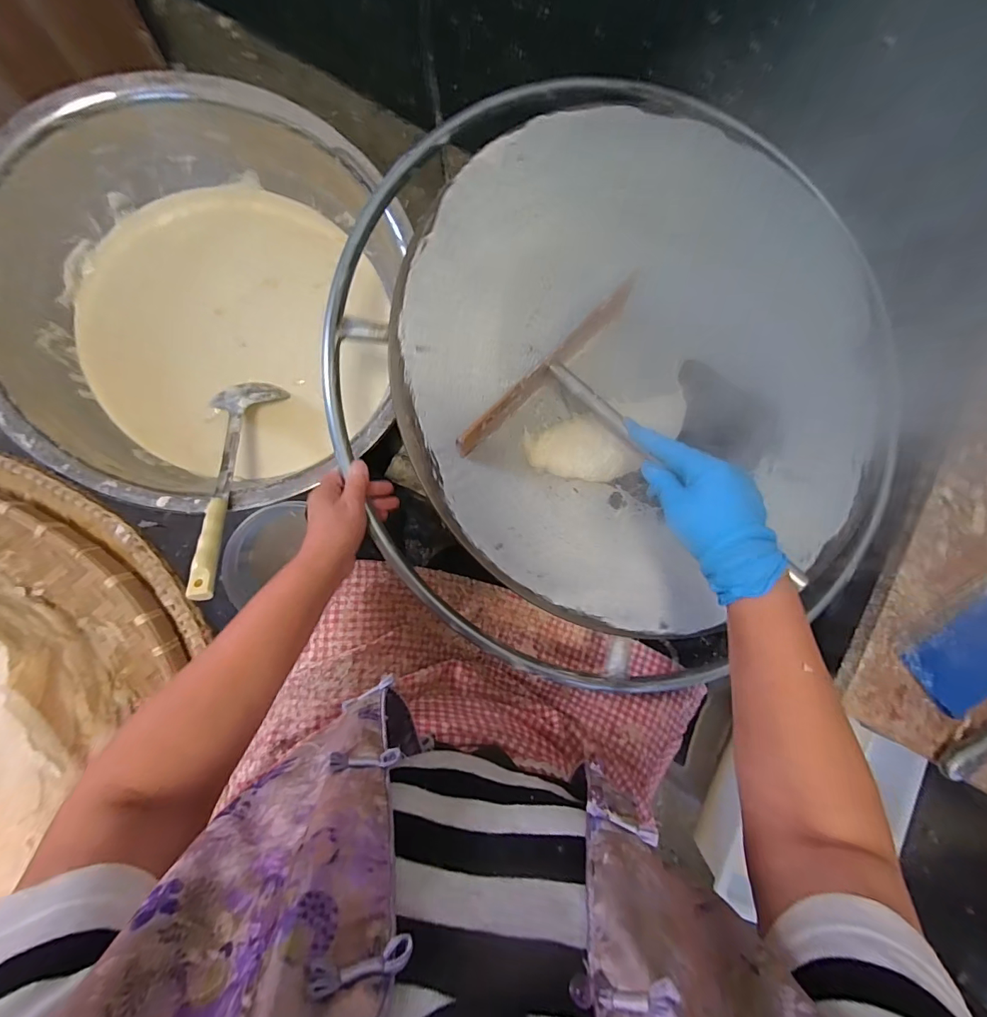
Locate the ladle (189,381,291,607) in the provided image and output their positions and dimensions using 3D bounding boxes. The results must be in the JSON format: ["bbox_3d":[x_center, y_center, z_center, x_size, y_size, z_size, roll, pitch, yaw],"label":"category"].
[{"bbox_3d":[-0.343,-0.047,0.572,0.081,0.038,0.351,-2,58,-10],"label":"ladle"}]

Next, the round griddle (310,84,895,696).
[{"bbox_3d":[0.135,-0.144,0.469,0.602,0.079,0.631,0,89,-10],"label":"round griddle"}]

